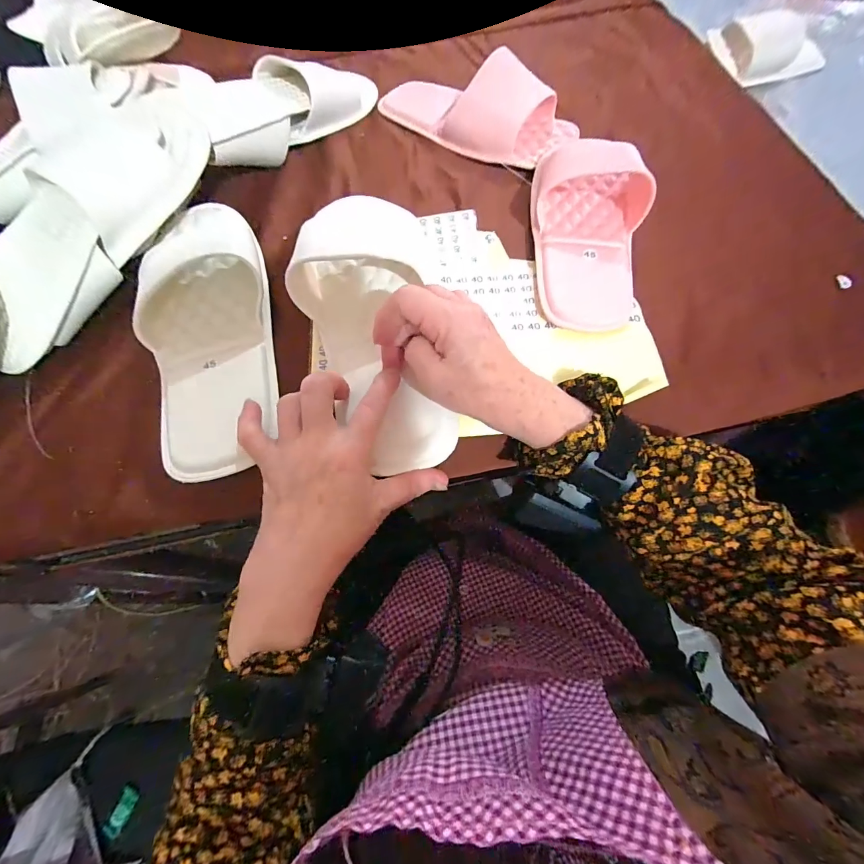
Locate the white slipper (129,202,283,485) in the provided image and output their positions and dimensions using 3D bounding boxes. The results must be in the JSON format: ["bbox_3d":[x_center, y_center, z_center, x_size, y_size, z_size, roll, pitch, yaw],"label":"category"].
[{"bbox_3d":[-0.187,-0.094,0.324,0.101,0.050,0.267,-13,66,-3],"label":"white slipper"}]

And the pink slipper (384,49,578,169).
[{"bbox_3d":[0.042,-0.353,0.419,0.225,0.064,0.091,29,70,14],"label":"pink slipper"}]

